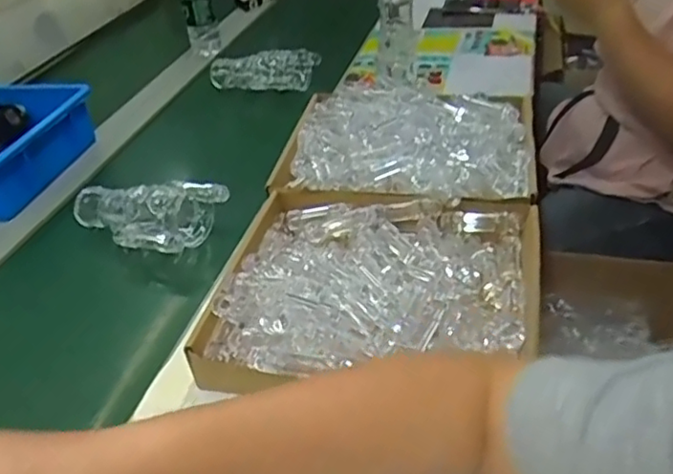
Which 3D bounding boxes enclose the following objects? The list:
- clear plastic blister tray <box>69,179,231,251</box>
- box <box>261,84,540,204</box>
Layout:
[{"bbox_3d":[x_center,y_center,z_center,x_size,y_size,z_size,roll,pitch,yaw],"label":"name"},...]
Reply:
[{"bbox_3d":[-0.258,-0.038,0.830,0.191,0.059,0.135,8,39,20],"label":"clear plastic blister tray"},{"bbox_3d":[0.099,-0.137,0.849,0.325,0.053,0.296,6,38,17],"label":"box"}]

